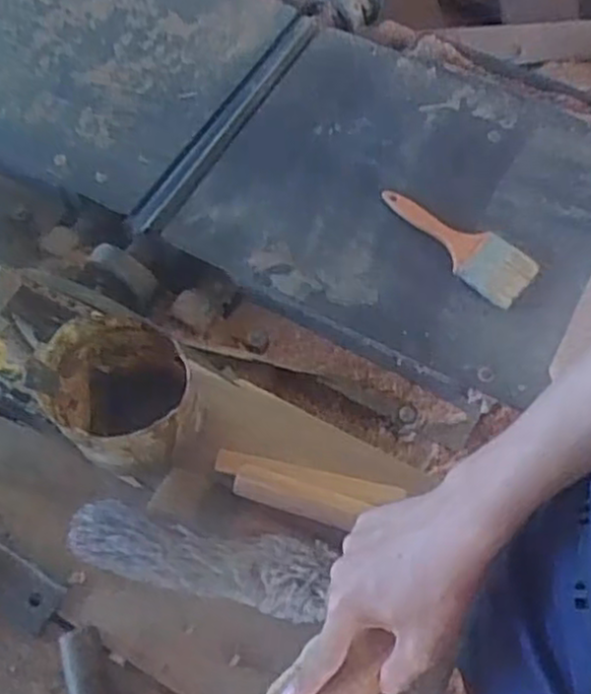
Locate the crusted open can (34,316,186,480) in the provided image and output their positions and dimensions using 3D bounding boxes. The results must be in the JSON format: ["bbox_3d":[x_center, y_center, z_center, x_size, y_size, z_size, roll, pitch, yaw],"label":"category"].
[{"bbox_3d":[-0.148,0.049,0.656,0.113,0.117,0.124,-25,65,-12],"label":"crusted open can"}]

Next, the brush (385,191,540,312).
[{"bbox_3d":[0.180,-0.122,0.831,0.069,0.008,0.189,-42,71,-17],"label":"brush"}]

